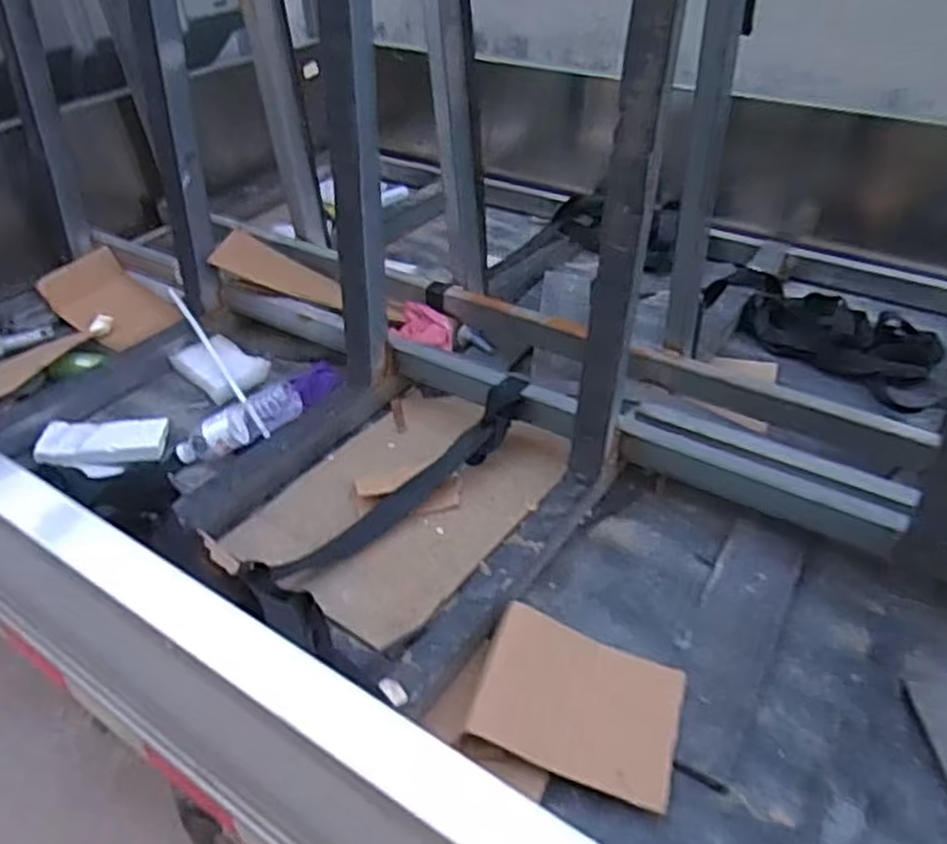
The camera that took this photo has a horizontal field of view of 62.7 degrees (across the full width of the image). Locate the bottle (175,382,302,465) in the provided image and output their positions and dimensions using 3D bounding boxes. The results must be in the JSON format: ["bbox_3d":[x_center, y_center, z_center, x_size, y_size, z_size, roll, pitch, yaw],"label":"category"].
[{"bbox_3d":[-0.388,0.006,1.279,0.215,0.070,0.063,-28,42,3],"label":"bottle"}]

